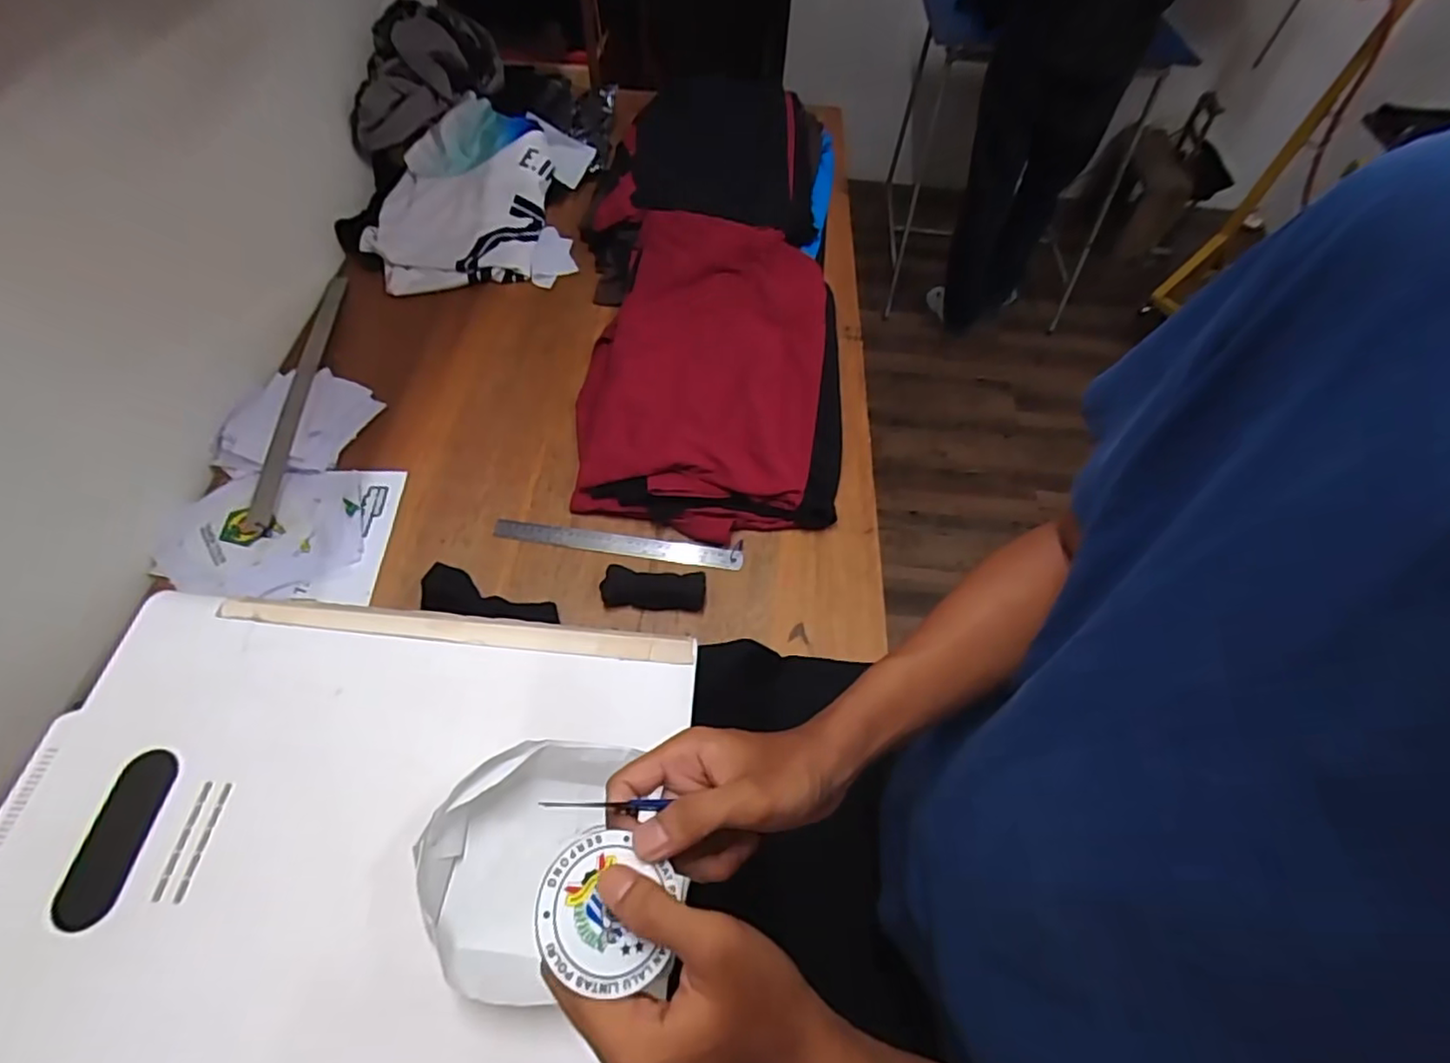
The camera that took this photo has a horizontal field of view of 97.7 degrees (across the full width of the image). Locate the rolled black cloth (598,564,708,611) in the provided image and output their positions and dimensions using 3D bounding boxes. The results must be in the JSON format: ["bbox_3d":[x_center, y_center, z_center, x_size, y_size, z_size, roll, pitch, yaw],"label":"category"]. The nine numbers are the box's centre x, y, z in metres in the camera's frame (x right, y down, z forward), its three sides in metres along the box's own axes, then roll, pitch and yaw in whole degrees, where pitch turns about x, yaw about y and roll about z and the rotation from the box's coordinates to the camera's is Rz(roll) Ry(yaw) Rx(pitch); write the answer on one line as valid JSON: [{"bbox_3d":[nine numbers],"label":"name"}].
[{"bbox_3d":[-0.088,0.070,0.784,0.124,0.024,0.044,3,58,-3],"label":"rolled black cloth"}]

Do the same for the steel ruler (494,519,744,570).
[{"bbox_3d":[-0.139,0.016,0.827,0.320,0.007,0.034,9,63,2],"label":"steel ruler"}]

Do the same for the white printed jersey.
[{"bbox_3d":[-0.427,-0.582,1.101,0.340,0.119,0.366,1,58,-5],"label":"white printed jersey"}]

